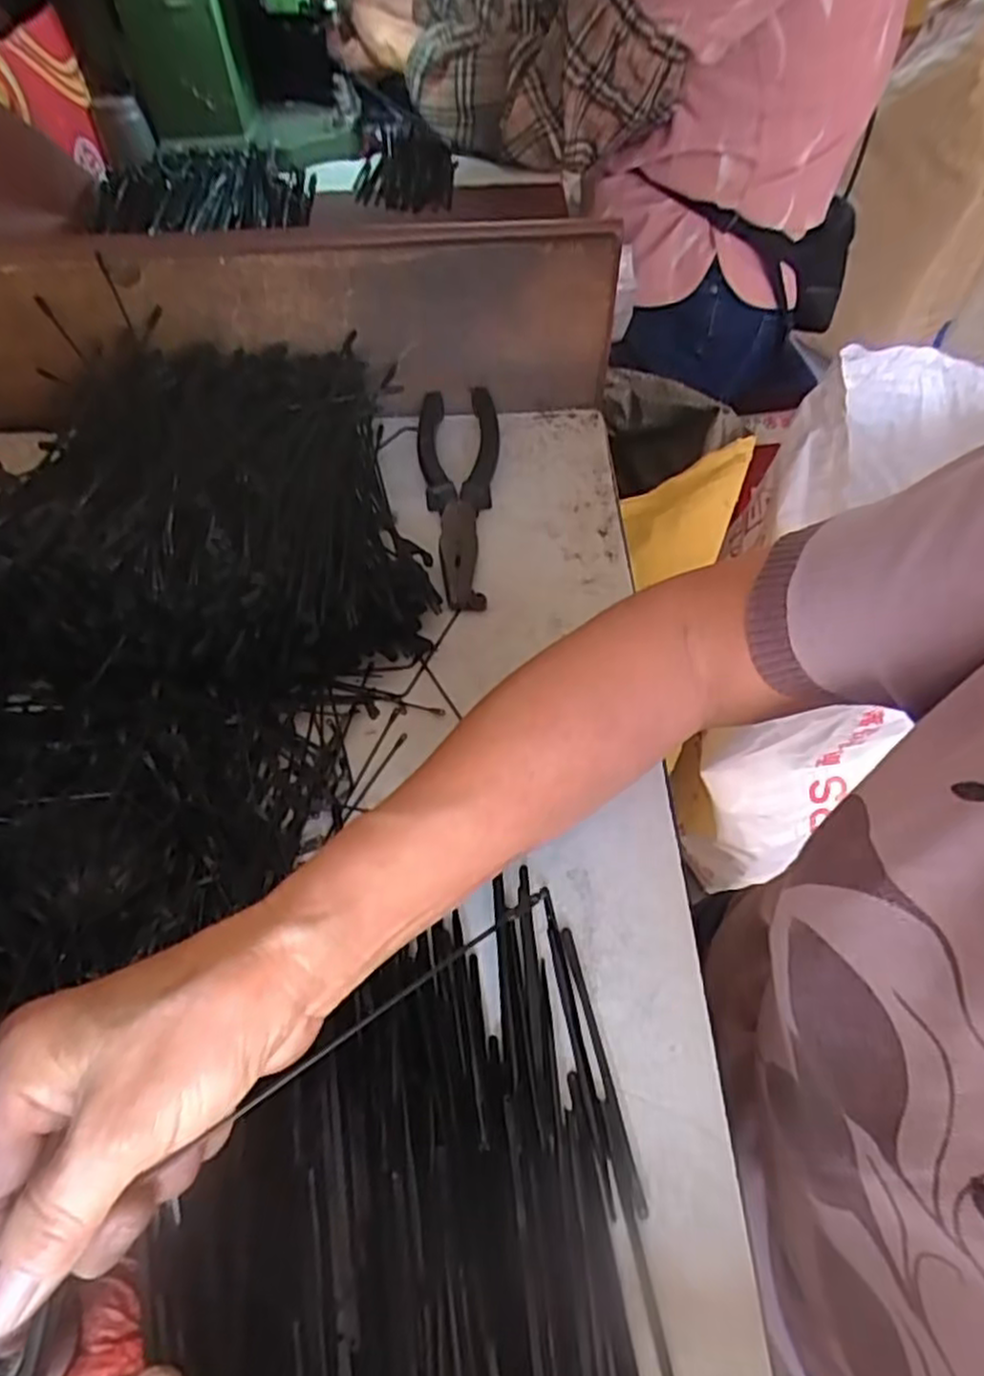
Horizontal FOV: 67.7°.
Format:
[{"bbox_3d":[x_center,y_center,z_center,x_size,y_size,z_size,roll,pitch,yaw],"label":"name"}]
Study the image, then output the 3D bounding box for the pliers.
[{"bbox_3d":[-0.019,-0.127,0.461,0.051,0.023,0.190,-4,54,-3],"label":"pliers"}]

